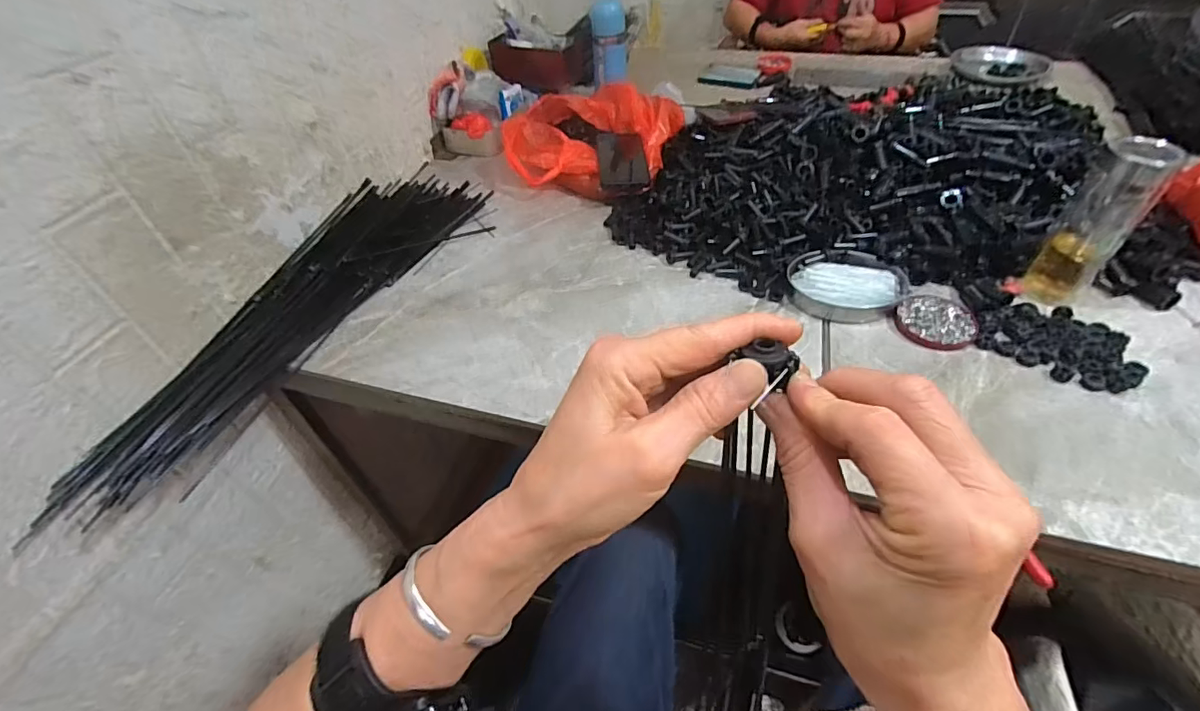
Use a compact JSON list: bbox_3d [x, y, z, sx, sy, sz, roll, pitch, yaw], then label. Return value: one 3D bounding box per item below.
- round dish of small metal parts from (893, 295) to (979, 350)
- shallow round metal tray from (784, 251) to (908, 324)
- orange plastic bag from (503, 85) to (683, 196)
[{"bbox_3d":[0.382,-0.041,0.591,0.079,0.010,0.078,-2,46,2],"label":"round dish of small metal parts"},{"bbox_3d":[0.301,-0.086,0.628,0.135,0.030,0.093,8,47,12],"label":"shallow round metal tray"},{"bbox_3d":[-0.006,-0.366,0.867,0.268,0.098,0.265,5,47,9],"label":"orange plastic bag"}]

